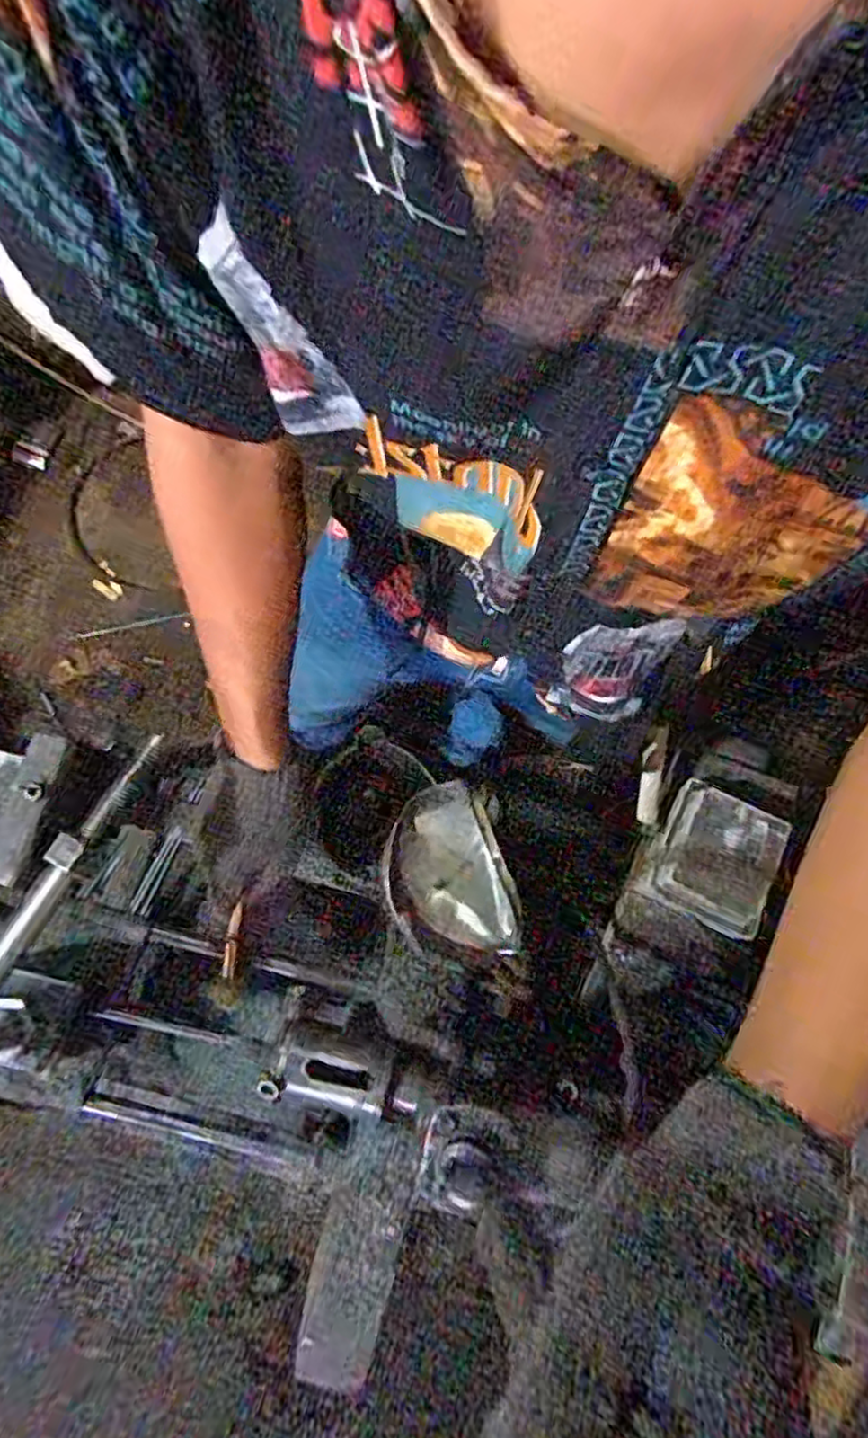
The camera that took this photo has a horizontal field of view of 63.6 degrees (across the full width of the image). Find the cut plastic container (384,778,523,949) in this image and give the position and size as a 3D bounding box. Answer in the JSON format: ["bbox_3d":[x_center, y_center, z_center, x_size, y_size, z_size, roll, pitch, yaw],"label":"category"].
[{"bbox_3d":[0.009,0.129,0.596,0.101,0.051,0.145,-14,71,-7],"label":"cut plastic container"}]

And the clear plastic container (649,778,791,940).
[{"bbox_3d":[0.272,0.132,0.671,0.101,0.032,0.122,27,71,7],"label":"clear plastic container"}]

